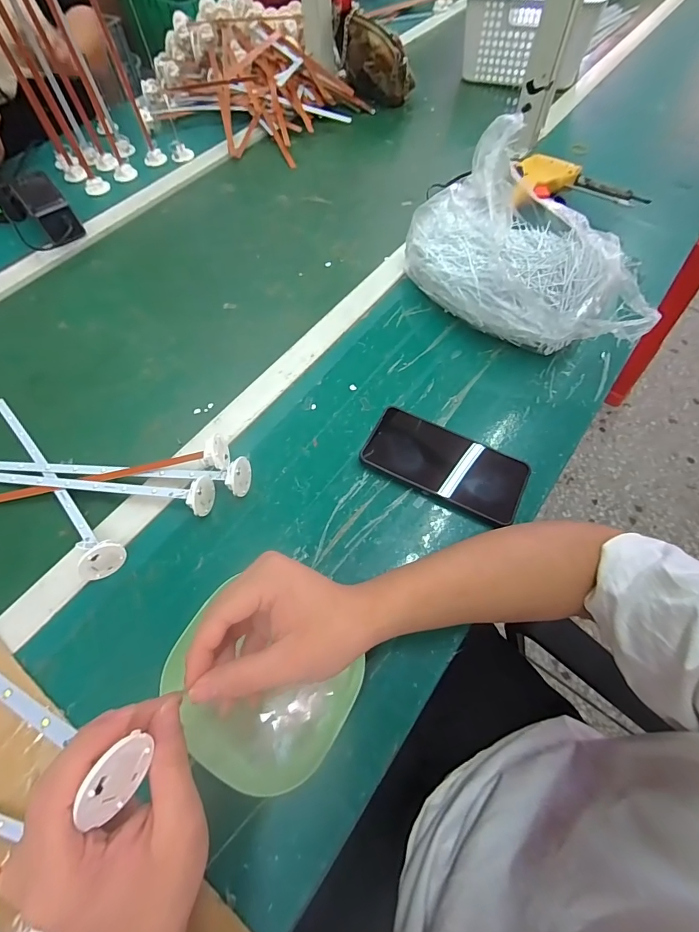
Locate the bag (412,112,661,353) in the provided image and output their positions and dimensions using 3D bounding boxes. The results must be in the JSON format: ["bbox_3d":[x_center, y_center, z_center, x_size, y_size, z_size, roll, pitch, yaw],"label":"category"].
[{"bbox_3d":[0.195,-0.228,0.472,0.144,0.130,0.285,-30,65,-14],"label":"bag"}]

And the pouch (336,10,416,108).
[{"bbox_3d":[0.040,-0.779,0.785,0.163,0.113,0.058,37,69,19],"label":"pouch"}]

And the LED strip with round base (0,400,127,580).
[{"bbox_3d":[-0.317,0.002,0.421,0.034,0.042,0.288,-41,68,-18],"label":"LED strip with round base"}]

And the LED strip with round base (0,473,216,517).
[{"bbox_3d":[-0.278,0.019,0.409,0.284,0.038,0.035,5,62,4],"label":"LED strip with round base"}]

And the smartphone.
[{"bbox_3d":[0.099,-0.002,0.421,0.163,0.013,0.077,25,65,14],"label":"smartphone"}]

